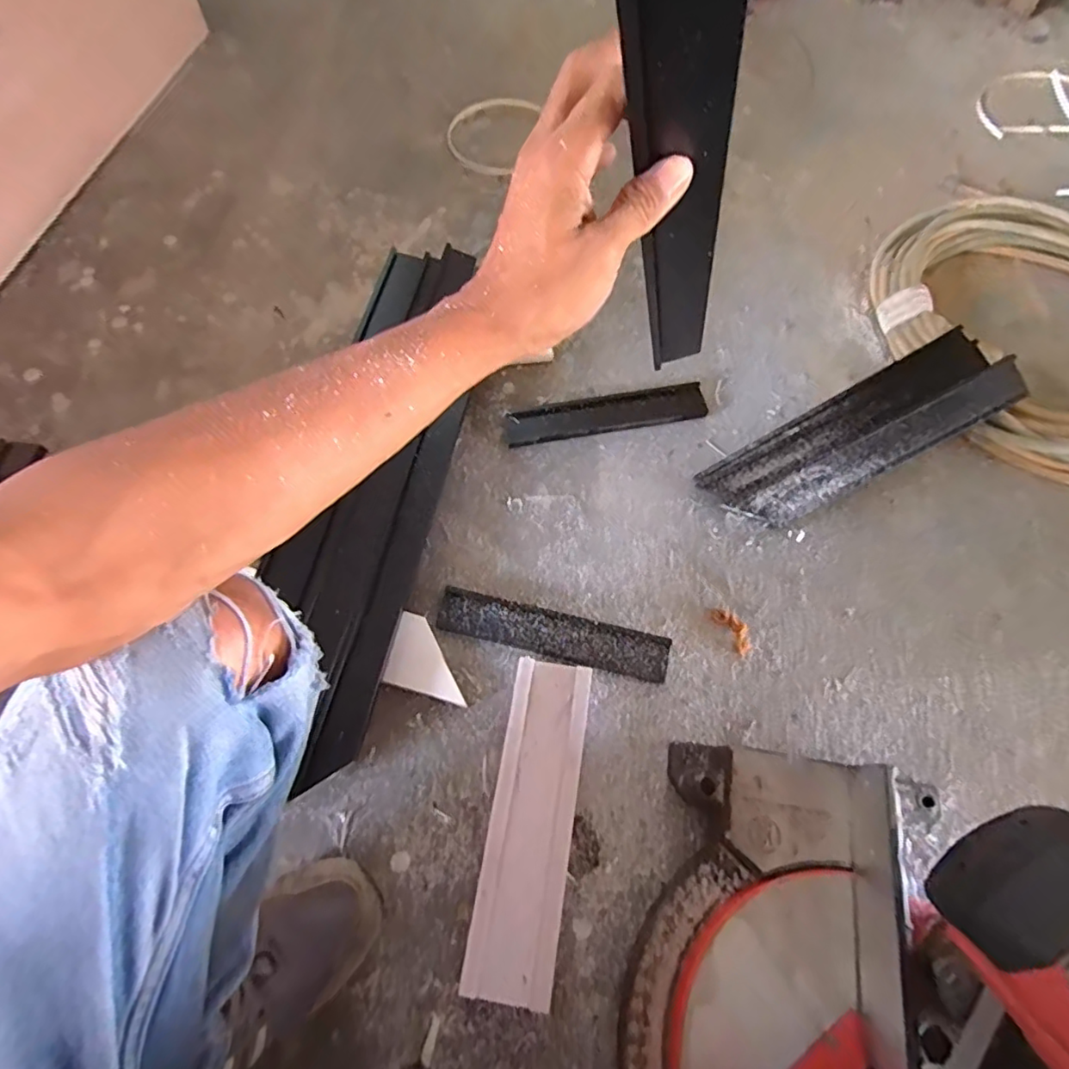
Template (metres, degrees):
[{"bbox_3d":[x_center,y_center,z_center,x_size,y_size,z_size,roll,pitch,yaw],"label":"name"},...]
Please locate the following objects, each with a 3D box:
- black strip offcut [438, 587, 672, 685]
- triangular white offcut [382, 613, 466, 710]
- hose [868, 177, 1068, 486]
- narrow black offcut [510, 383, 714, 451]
[{"bbox_3d":[0.020,0.109,0.634,0.244,0.019,0.049,12,67,6],"label":"black strip offcut"},{"bbox_3d":[-0.108,0.131,0.619,0.084,0.007,0.075,18,72,-8],"label":"triangular white offcut"},{"bbox_3d":[0.685,-0.288,0.801,0.428,0.054,0.463,16,67,7],"label":"hose"},{"bbox_3d":[0.092,-0.153,0.751,0.251,0.015,0.050,-10,67,-4],"label":"narrow black offcut"}]

